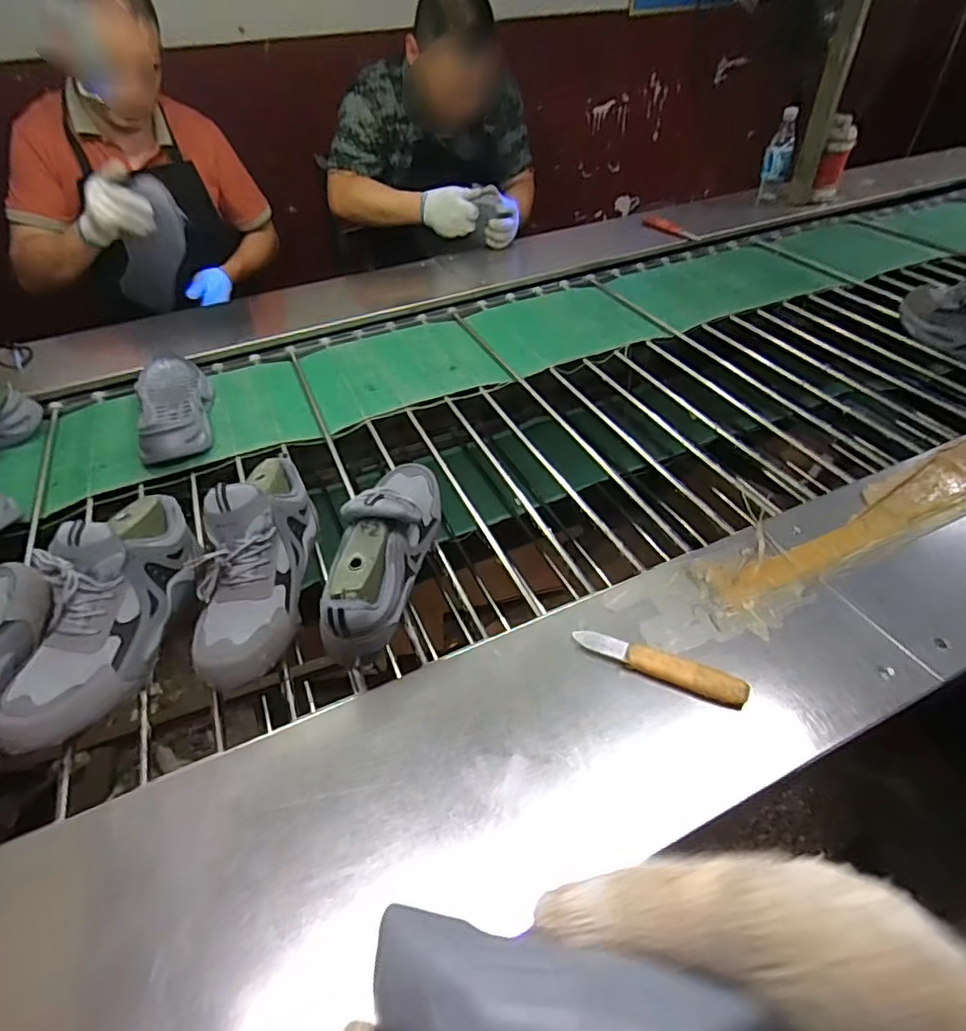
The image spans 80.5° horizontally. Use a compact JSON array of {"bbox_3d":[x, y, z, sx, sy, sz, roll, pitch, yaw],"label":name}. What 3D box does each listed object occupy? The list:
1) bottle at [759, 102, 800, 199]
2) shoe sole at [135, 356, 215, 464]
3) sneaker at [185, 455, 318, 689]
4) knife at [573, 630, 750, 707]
[{"bbox_3d":[0.779,-0.934,1.509,0.069,0.220,0.069,15,48,18],"label":"bottle"},{"bbox_3d":[-0.517,-0.181,0.959,0.115,0.068,0.310,-20,47,-15],"label":"shoe sole"},{"bbox_3d":[-0.251,0.047,0.631,0.093,0.113,0.272,0,59,2],"label":"sneaker"},{"bbox_3d":[0.168,0.142,0.550,0.161,0.018,0.028,18,49,21],"label":"knife"}]

